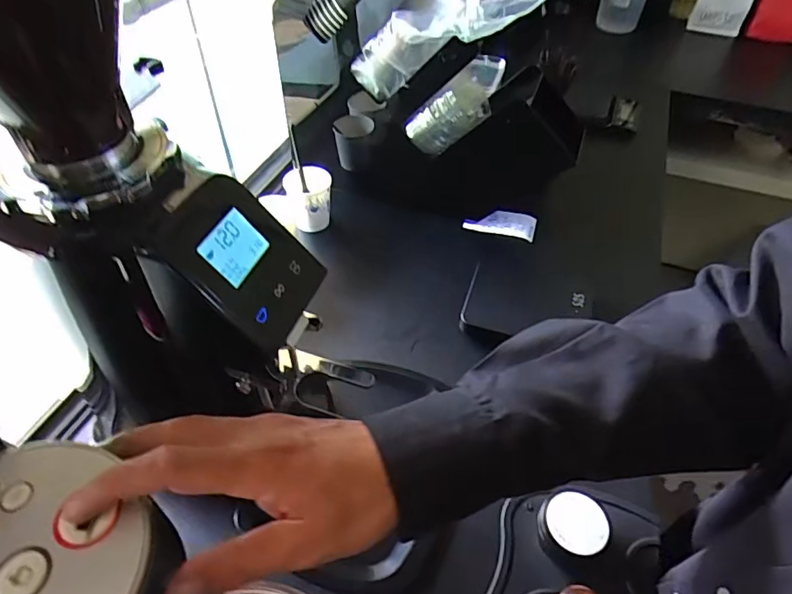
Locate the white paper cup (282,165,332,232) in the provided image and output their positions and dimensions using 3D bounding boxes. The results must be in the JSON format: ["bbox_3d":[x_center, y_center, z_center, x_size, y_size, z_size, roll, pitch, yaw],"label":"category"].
[{"bbox_3d":[-0.132,-0.145,0.793,0.068,0.093,0.061,-8,48,-10],"label":"white paper cup"}]

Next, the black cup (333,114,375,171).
[{"bbox_3d":[-0.069,-0.272,0.885,0.066,0.085,0.066,4,47,2],"label":"black cup"}]

